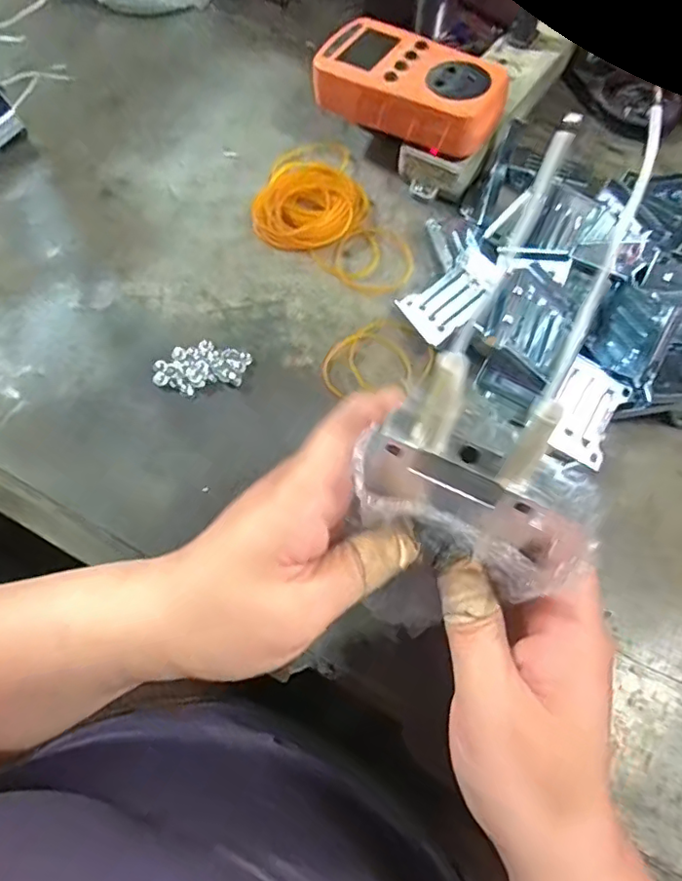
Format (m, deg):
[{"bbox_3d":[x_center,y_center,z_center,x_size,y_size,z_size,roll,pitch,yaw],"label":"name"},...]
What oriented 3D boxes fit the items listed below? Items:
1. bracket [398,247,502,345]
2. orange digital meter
[{"bbox_3d":[0.072,-0.092,0.356,0.062,0.010,0.040,-39,62,8],"label":"bracket"},{"bbox_3d":[0.048,-0.241,0.380,0.129,0.034,0.066,24,68,8],"label":"orange digital meter"}]

